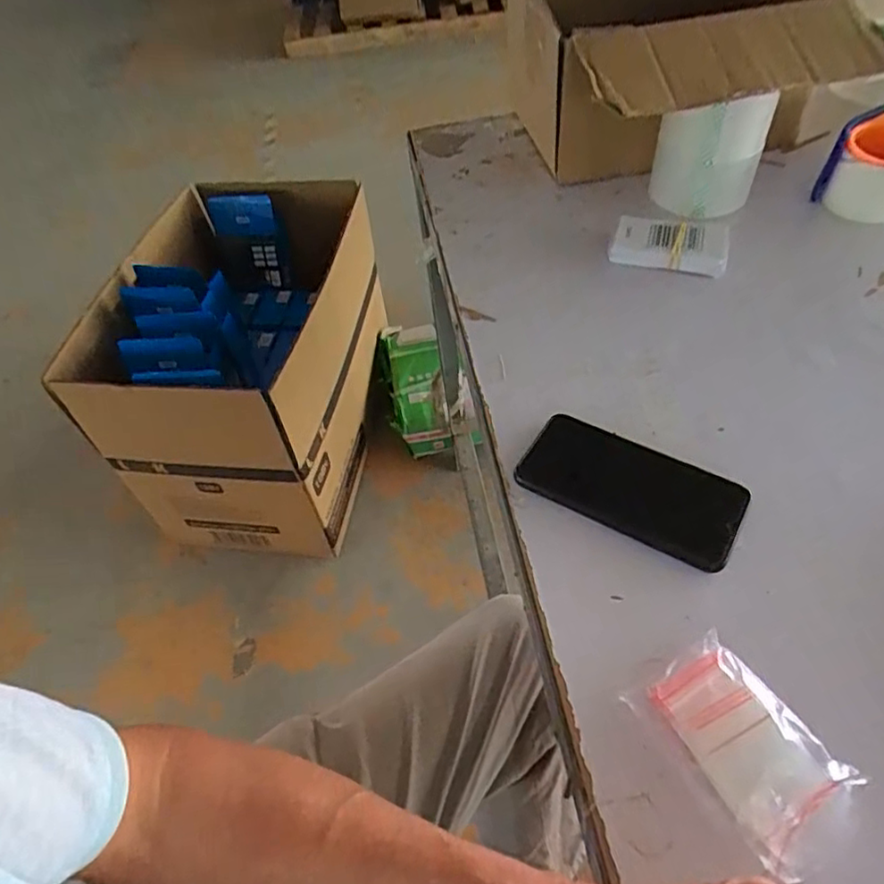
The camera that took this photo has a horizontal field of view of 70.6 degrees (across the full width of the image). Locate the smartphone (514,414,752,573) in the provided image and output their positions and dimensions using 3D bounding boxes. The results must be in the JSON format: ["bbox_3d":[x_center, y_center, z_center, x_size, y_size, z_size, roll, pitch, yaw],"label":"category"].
[{"bbox_3d":[0.138,0.031,0.462,0.157,0.016,0.075,23,57,24],"label":"smartphone"}]

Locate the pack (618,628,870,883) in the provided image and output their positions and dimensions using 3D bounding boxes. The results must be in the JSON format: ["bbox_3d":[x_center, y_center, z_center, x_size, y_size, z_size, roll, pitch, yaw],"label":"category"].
[{"bbox_3d":[0.168,0.167,0.345,0.067,0.019,0.109,-29,53,-16],"label":"pack"}]

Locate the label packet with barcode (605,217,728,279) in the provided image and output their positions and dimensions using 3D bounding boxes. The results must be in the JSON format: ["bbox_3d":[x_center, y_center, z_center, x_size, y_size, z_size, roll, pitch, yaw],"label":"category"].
[{"bbox_3d":[0.232,-0.202,0.639,0.113,0.019,0.069,8,52,13],"label":"label packet with barcode"}]

